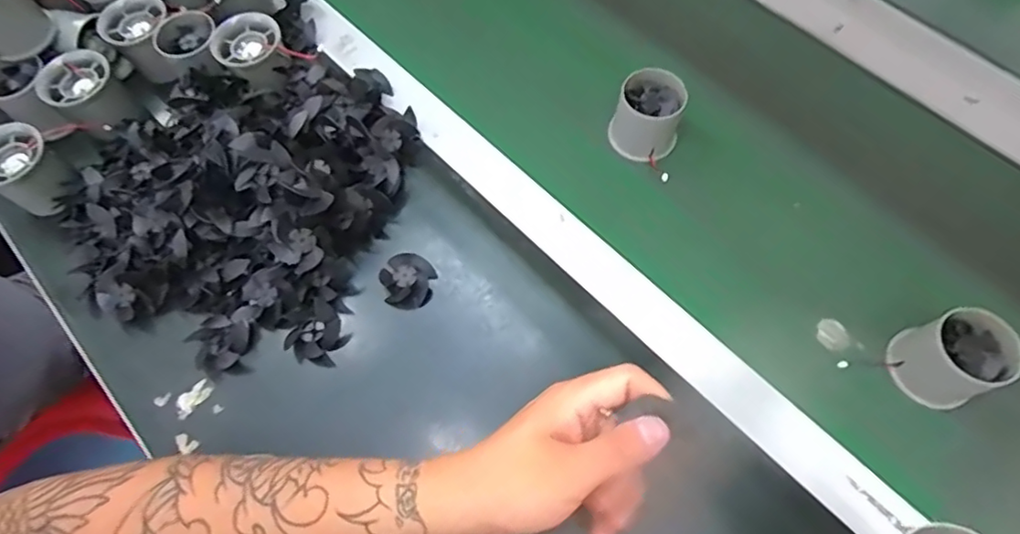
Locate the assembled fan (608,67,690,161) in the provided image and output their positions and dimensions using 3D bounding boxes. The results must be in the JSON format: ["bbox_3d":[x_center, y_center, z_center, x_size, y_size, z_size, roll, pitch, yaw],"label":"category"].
[{"bbox_3d":[0.114,-0.124,0.477,0.051,0.050,0.050,-1,65,1],"label":"assembled fan"}]

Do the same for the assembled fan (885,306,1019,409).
[{"bbox_3d":[0.293,0.062,0.388,0.051,0.055,0.053,-1,65,1],"label":"assembled fan"}]

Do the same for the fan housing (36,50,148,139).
[{"bbox_3d":[-0.356,-0.144,0.503,0.056,0.058,0.068,-42,71,-16],"label":"fan housing"}]

